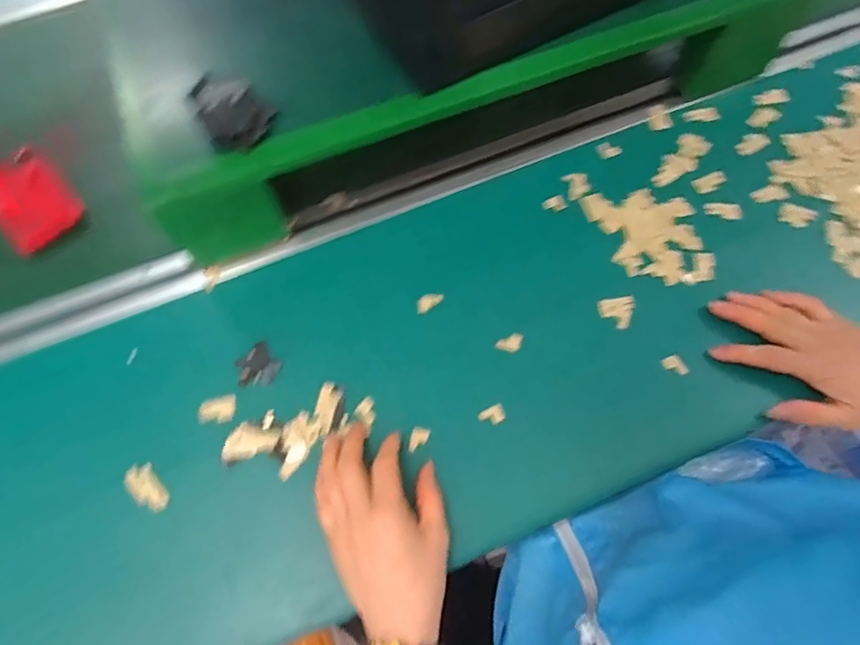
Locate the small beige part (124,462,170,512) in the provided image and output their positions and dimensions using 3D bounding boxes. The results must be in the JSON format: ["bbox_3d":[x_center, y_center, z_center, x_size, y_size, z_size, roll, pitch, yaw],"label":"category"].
[{"bbox_3d":[-0.223,0.131,0.436,0.021,0.008,0.042,-38,69,-14],"label":"small beige part"}]

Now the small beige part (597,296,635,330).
[{"bbox_3d":[0.164,-0.008,0.479,0.032,0.004,0.029,-7,67,-1],"label":"small beige part"}]

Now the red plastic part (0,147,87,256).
[{"bbox_3d":[-0.389,-0.122,0.533,0.072,0.009,0.127,-40,70,-15],"label":"red plastic part"}]

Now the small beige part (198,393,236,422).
[{"bbox_3d":[-0.176,0.072,0.456,0.029,0.008,0.024,-14,67,-4],"label":"small beige part"}]

